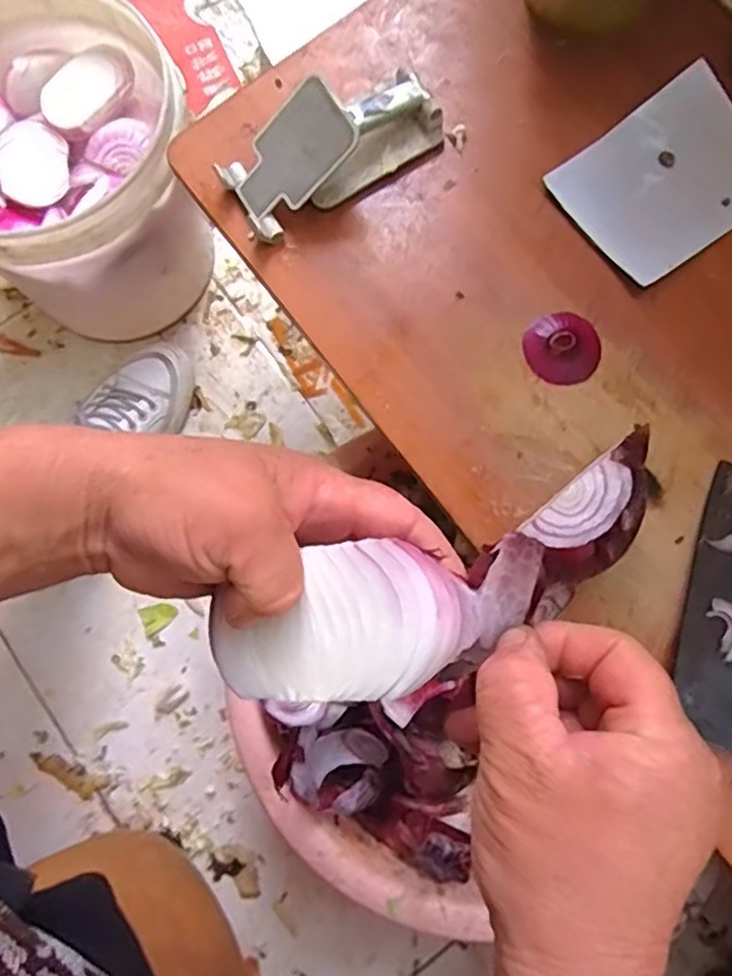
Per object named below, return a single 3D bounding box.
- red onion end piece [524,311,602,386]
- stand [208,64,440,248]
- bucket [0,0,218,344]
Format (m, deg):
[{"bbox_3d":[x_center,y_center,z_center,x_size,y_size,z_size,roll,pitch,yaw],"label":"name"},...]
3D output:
[{"bbox_3d":[0.132,-0.095,0.443,0.048,0.012,0.049,0,79,1],"label":"red onion end piece"},{"bbox_3d":[-0.024,-0.242,0.461,0.149,0.049,0.062,-31,80,-5],"label":"stand"},{"bbox_3d":[-0.278,-0.291,0.658,0.236,0.244,0.244,0,79,1],"label":"bucket"}]

